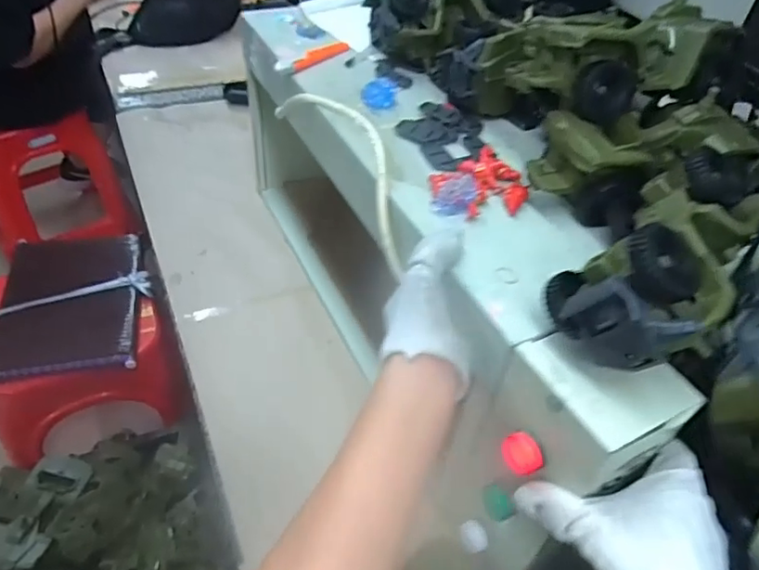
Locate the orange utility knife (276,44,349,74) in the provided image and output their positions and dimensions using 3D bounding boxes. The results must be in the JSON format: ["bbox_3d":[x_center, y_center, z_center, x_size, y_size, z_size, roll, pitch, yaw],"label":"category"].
[{"bbox_3d":[-0.072,-0.257,0.629,0.019,0.010,0.102,35,52,25],"label":"orange utility knife"}]

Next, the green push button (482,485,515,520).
[{"bbox_3d":[0.089,0.164,0.422,0.013,0.021,0.026,-17,50,-21],"label":"green push button"}]

